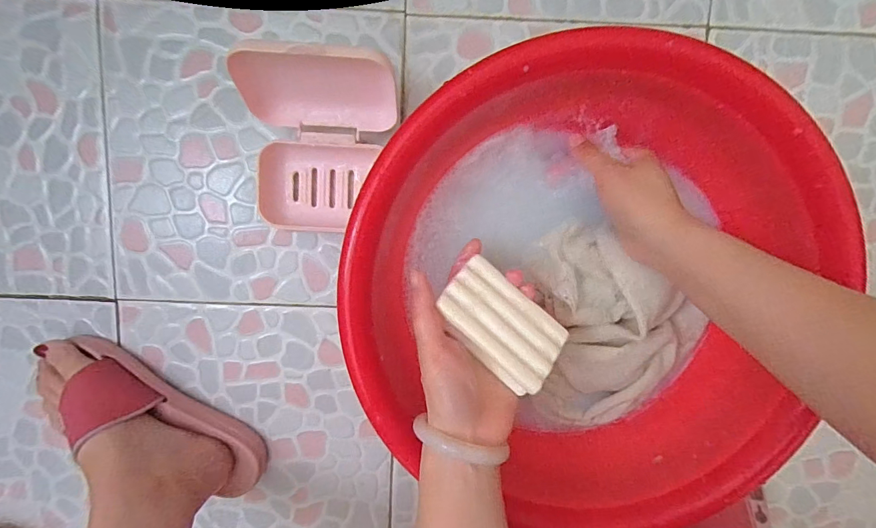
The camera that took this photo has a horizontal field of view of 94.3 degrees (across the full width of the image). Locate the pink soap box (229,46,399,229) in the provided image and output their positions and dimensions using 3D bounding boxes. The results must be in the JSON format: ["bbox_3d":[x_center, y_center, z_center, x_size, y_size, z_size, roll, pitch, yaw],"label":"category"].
[{"bbox_3d":[-0.104,-0.103,0.359,0.128,0.107,0.151,4,98,0],"label":"pink soap box"}]

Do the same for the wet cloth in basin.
[{"bbox_3d":[0.173,0.063,0.366,0.151,0.049,0.187,-2,98,-2],"label":"wet cloth in basin"}]

